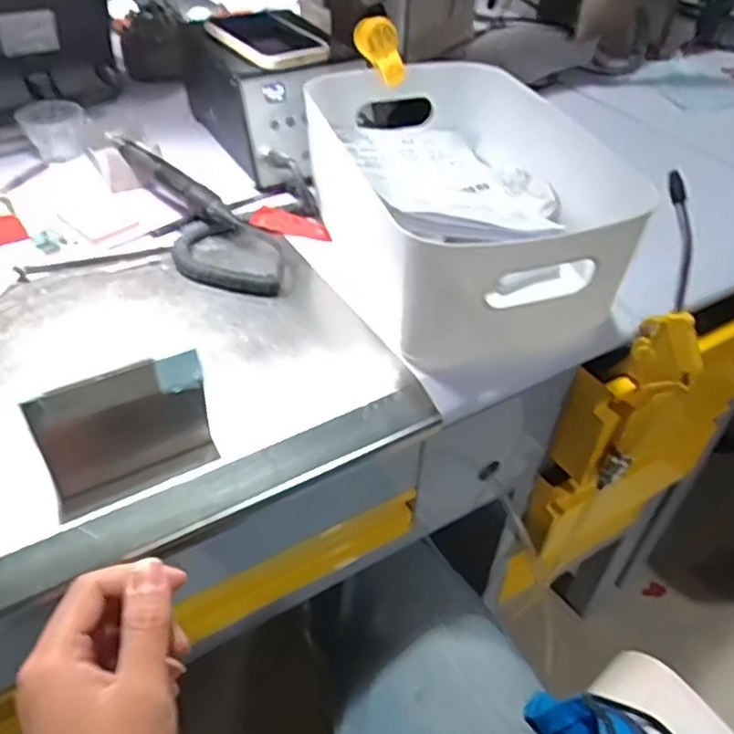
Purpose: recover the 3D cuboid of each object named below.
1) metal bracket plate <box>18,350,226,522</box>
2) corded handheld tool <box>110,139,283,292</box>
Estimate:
[{"bbox_3d":[-0.140,0.041,0.394,0.095,0.083,0.027,-23,48,-24],"label":"metal bracket plate"},{"bbox_3d":[-0.162,-0.152,0.620,0.083,0.039,0.276,-22,48,-23],"label":"corded handheld tool"}]

